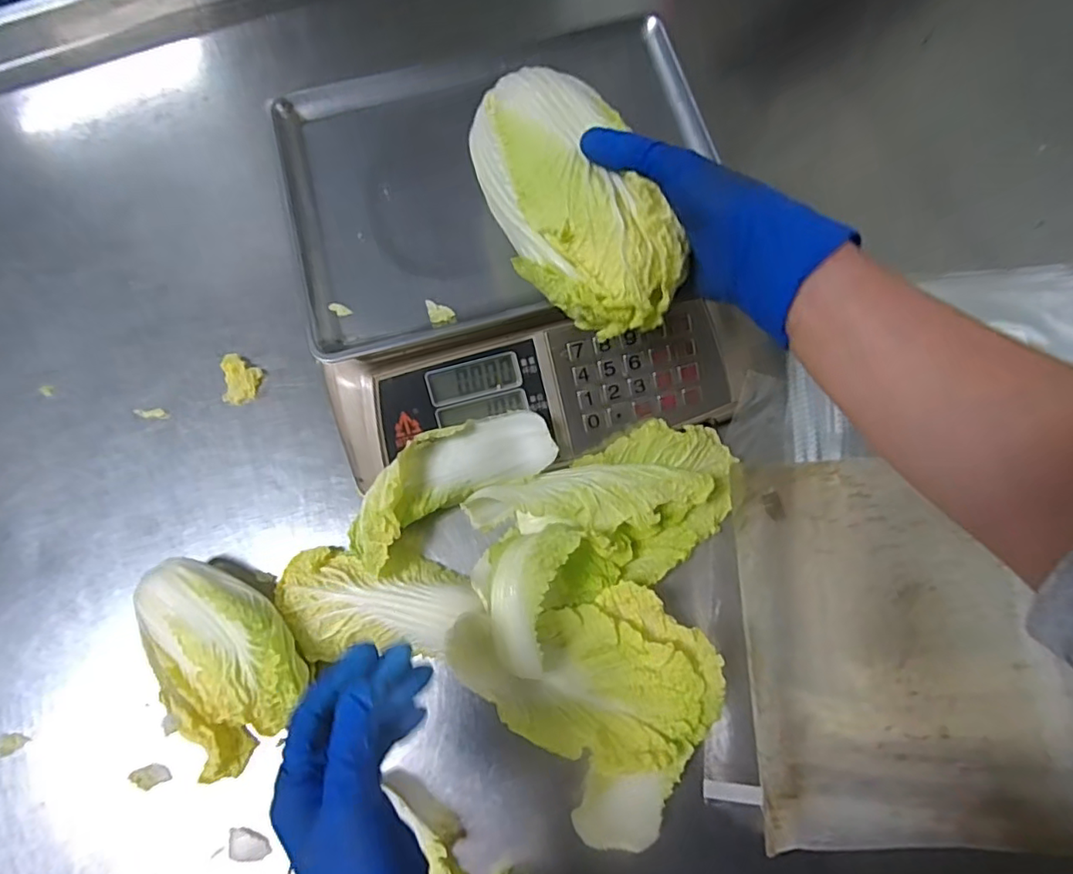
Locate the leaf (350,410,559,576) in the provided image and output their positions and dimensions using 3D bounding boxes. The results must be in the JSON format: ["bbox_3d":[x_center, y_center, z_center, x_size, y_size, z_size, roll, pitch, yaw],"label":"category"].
[{"bbox_3d":[-0.072,0.033,0.452,0.173,0.042,0.062,-32,75,-7],"label":"leaf"}]

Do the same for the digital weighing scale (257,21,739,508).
[{"bbox_3d":[-0.016,-0.167,0.497,0.337,0.119,0.357,-12,73,-2],"label":"digital weighing scale"}]

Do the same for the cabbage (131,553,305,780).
[{"bbox_3d":[-0.243,0.168,0.437,0.113,0.063,0.149,-37,76,-9],"label":"cabbage"}]

